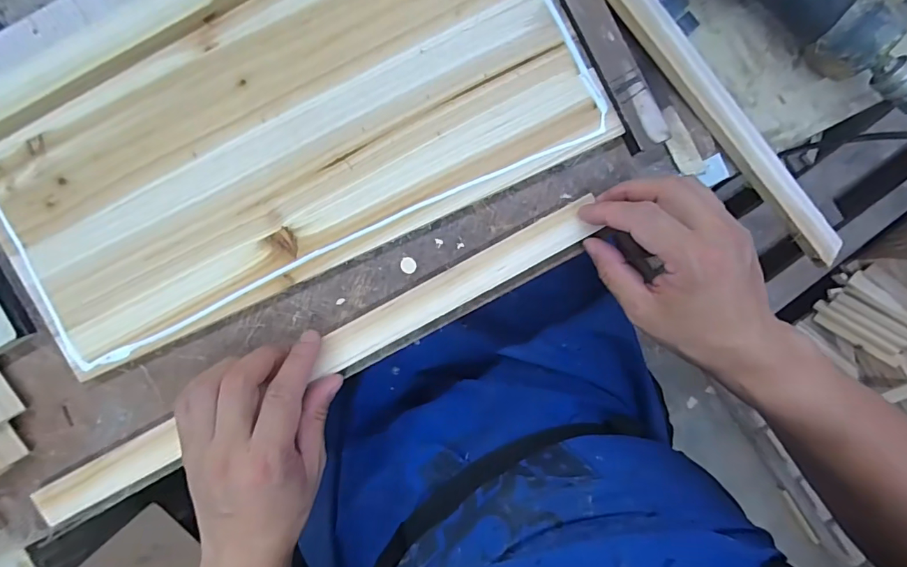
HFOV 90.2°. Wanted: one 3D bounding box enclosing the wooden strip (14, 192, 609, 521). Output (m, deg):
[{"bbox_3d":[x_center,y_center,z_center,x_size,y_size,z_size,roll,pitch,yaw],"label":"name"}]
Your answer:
[{"bbox_3d":[-0.095,0.056,0.329,0.434,0.016,0.028,-28,90,-2],"label":"wooden strip"}]

